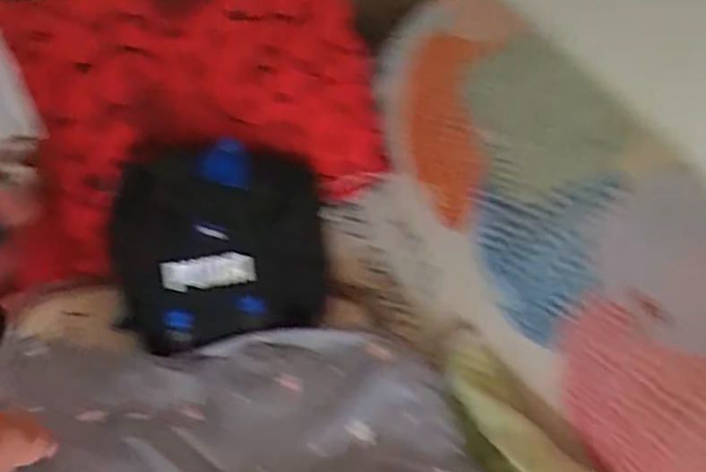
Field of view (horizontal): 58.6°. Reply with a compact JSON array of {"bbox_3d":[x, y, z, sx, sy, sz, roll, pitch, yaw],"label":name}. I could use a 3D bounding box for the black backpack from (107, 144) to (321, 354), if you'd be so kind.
[{"bbox_3d":[-0.218,0.018,1.022,0.324,0.273,0.251,-4,43,-16],"label":"black backpack"}]

